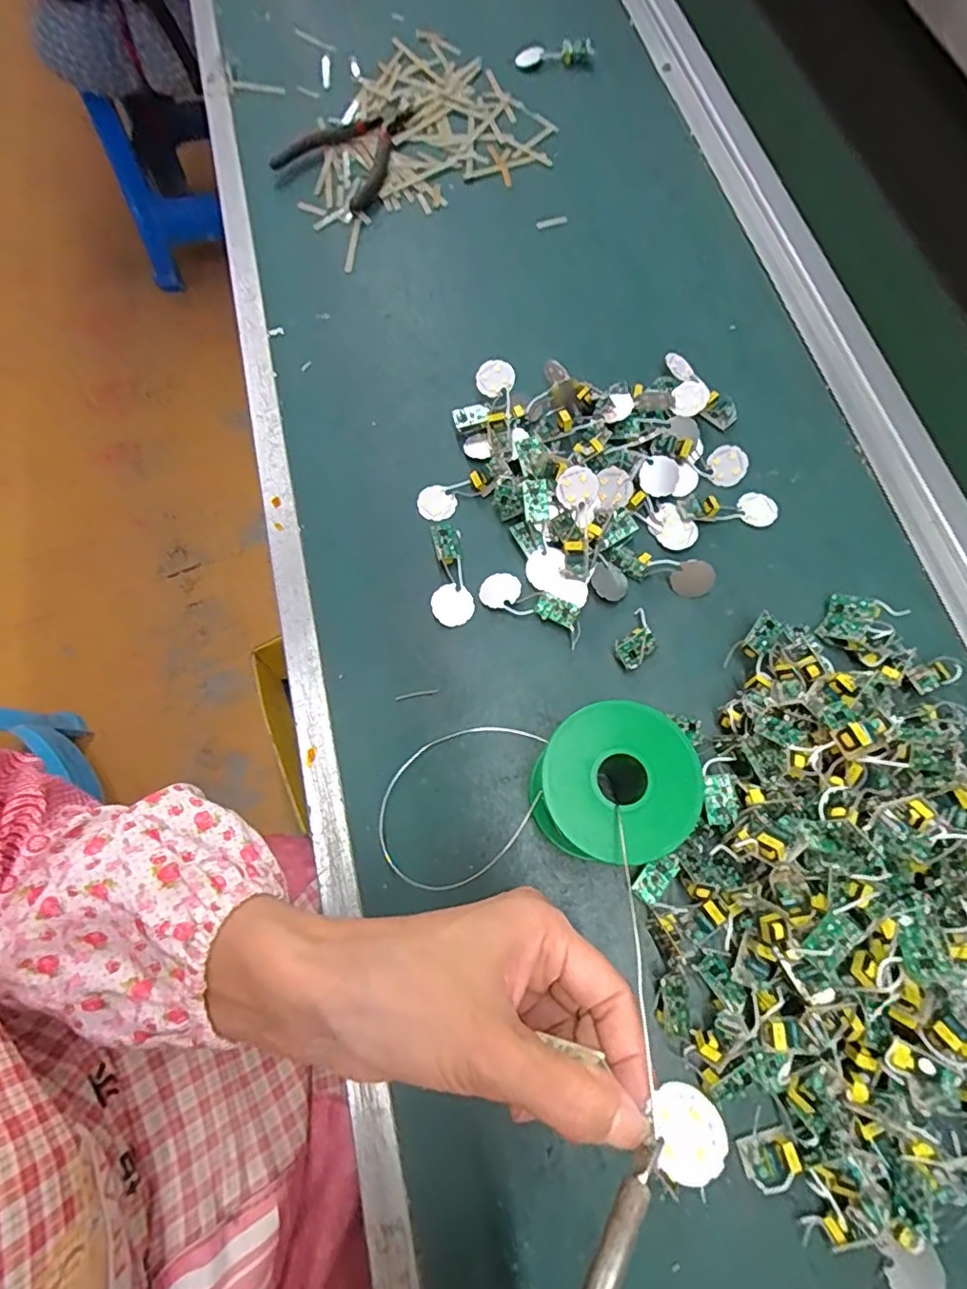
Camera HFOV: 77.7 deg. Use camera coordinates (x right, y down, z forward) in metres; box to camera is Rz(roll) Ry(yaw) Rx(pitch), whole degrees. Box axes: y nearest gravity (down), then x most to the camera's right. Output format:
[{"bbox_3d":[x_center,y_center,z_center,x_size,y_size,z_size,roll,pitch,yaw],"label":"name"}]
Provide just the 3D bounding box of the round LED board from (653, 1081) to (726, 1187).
[{"bbox_3d":[0.064,0.152,0.187,0.020,0.004,0.025,-9,62,20],"label":"round LED board"}]

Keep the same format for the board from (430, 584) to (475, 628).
[{"bbox_3d":[-0.018,-0.023,0.360,0.024,0.004,0.025,0,90,-14],"label":"board"}]

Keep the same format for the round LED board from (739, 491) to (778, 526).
[{"bbox_3d":[0.175,-0.087,0.383,0.024,0.004,0.024,-1,71,2],"label":"round LED board"}]

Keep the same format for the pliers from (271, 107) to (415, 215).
[{"bbox_3d":[-0.103,-0.421,0.502,0.090,0.027,0.127,26,74,11],"label":"pliers"}]

